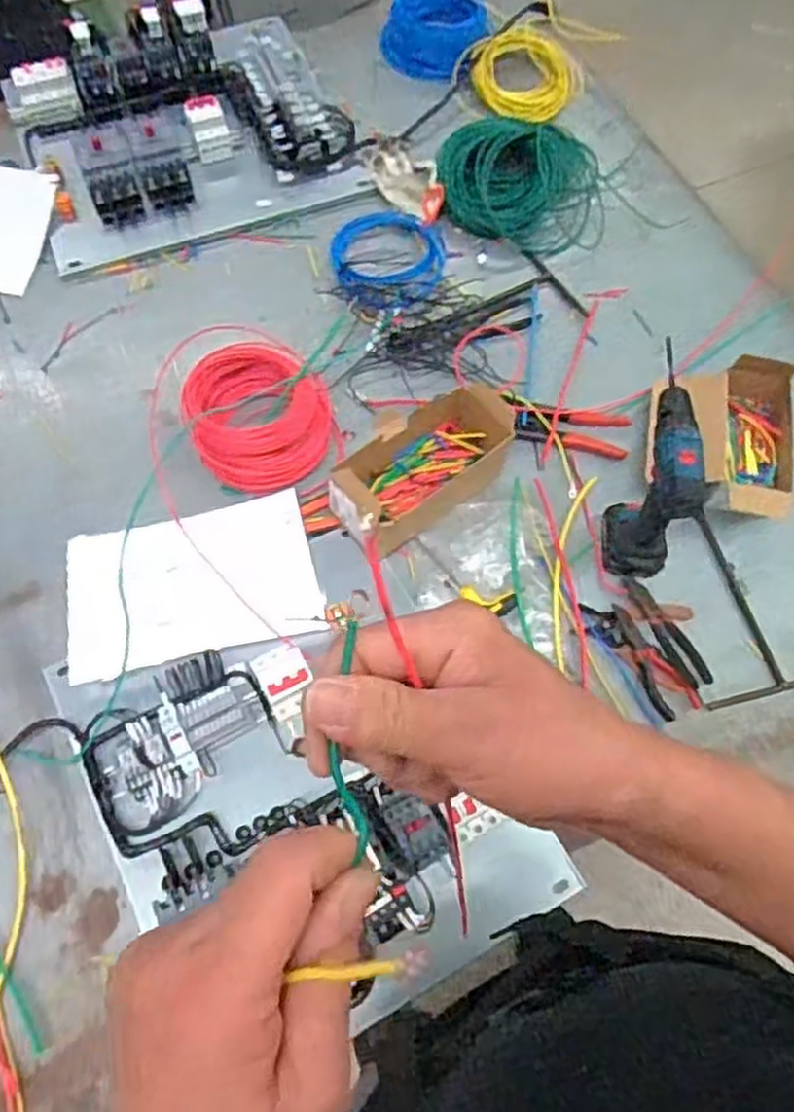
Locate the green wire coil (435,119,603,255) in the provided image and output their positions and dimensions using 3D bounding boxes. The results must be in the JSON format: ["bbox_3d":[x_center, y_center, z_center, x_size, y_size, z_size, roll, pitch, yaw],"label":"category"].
[{"bbox_3d":[0.200,-0.585,1.199,0.261,0.101,0.211,0,65,-2],"label":"green wire coil"}]

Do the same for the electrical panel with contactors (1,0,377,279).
[{"bbox_3d":[-0.346,-0.711,1.247,0.502,0.117,0.403,-19,67,-11],"label":"electrical panel with contactors"}]

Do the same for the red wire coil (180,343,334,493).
[{"bbox_3d":[-0.183,-0.182,1.024,0.184,0.079,0.182,1,65,-2],"label":"red wire coil"}]

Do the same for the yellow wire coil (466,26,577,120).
[{"bbox_3d":[0.217,-0.816,1.314,0.149,0.151,0.033,-29,25,14],"label":"yellow wire coil"}]

